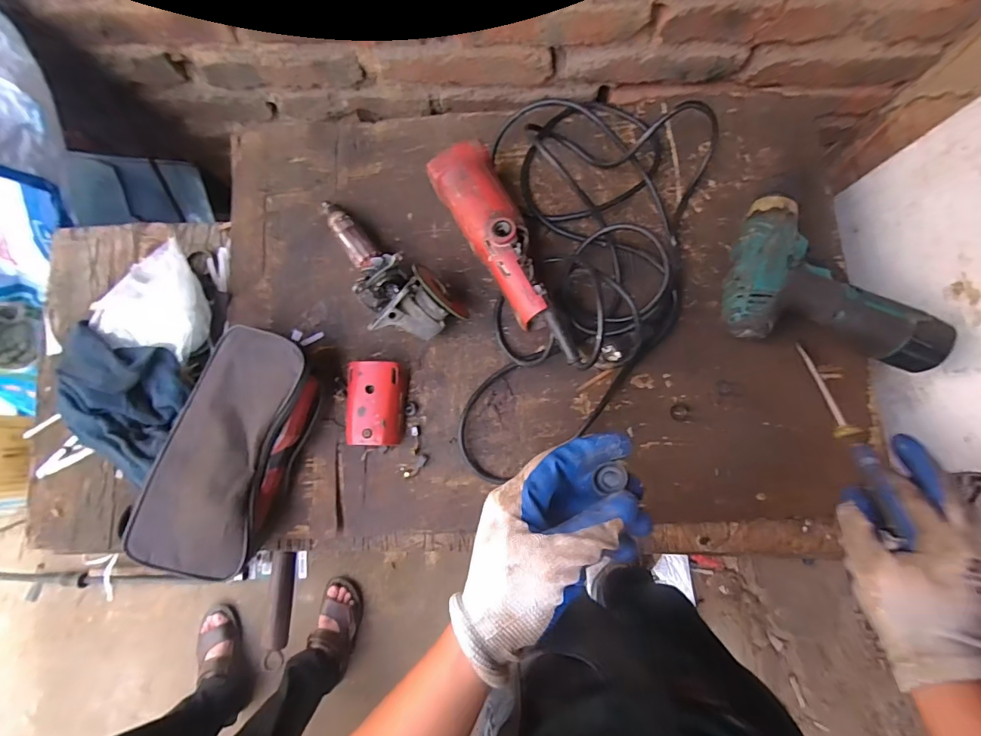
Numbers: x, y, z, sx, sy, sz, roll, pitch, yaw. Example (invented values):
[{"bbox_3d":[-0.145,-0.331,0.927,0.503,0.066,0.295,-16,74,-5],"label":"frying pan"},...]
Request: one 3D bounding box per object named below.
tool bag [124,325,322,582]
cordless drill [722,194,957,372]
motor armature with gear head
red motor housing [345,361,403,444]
[{"bbox_3d":[-0.253,0.081,0.455,0.118,0.069,0.233,15,82,4],"label":"tool bag"},{"bbox_3d":[0.337,-0.091,0.461,0.191,0.065,0.159,13,82,4],"label":"cordless drill"},{"bbox_3d":[-0.121,-0.105,0.485,0.086,0.060,0.206,-43,82,-4],"label":"motor armature with gear head"},{"bbox_3d":[-0.120,0.037,0.476,0.057,0.028,0.084,1,82,2],"label":"red motor housing"}]

